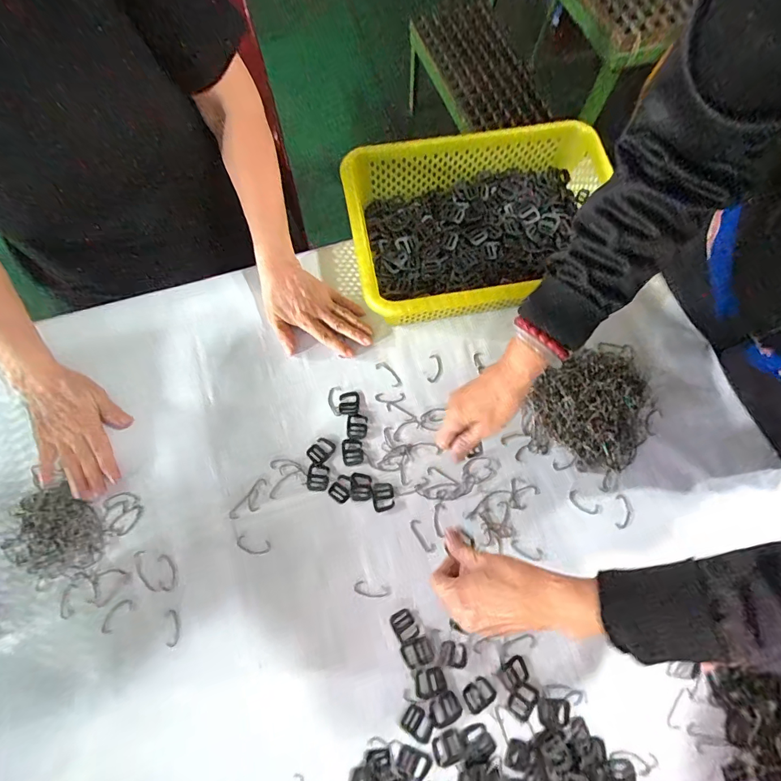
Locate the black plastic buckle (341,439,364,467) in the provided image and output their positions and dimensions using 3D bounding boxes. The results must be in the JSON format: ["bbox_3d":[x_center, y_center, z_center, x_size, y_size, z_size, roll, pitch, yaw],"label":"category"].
[{"bbox_3d":[-0.046,0.075,0.514,0.024,0.004,0.032,-7,72,-3],"label":"black plastic buckle"}]

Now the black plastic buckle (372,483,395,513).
[{"bbox_3d":[-0.009,0.124,0.493,0.025,0.004,0.032,-3,72,-2],"label":"black plastic buckle"}]

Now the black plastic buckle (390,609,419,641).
[{"bbox_3d":[0.015,0.252,0.455,0.022,0.004,0.030,-33,76,-11],"label":"black plastic buckle"}]

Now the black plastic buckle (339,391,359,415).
[{"bbox_3d":[-0.052,0.016,0.530,0.024,0.005,0.031,1,72,-1],"label":"black plastic buckle"}]

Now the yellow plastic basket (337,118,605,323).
[{"bbox_3d":[0.125,-0.221,0.569,0.344,0.083,0.243,-12,73,-5],"label":"yellow plastic basket"}]

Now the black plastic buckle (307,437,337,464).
[{"bbox_3d":[-0.084,0.071,0.511,0.032,0.004,0.025,-42,77,-13],"label":"black plastic buckle"}]

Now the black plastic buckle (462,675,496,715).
[{"bbox_3d":[0.091,0.312,0.435,0.032,0.004,0.026,-26,74,-9],"label":"black plastic buckle"}]

